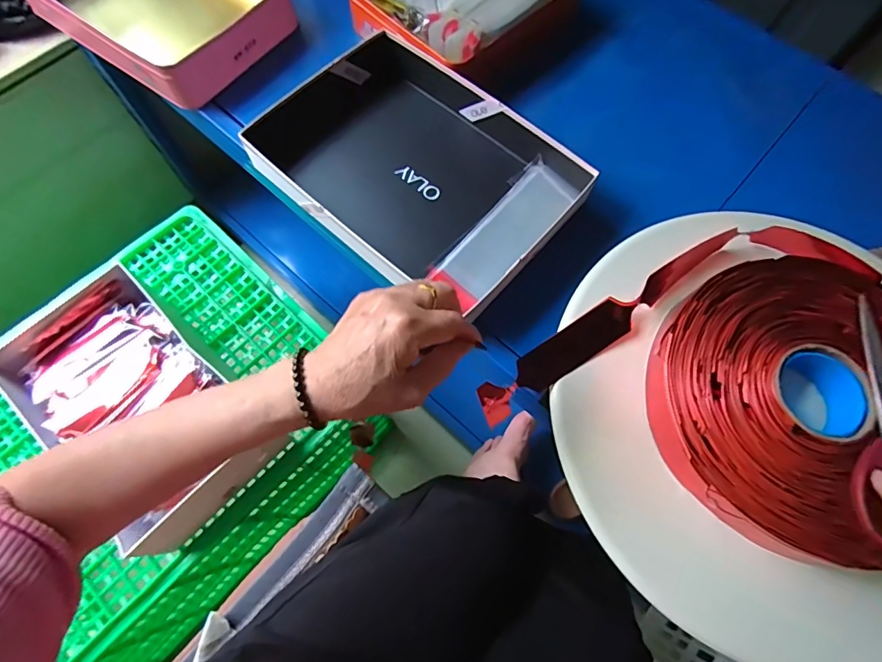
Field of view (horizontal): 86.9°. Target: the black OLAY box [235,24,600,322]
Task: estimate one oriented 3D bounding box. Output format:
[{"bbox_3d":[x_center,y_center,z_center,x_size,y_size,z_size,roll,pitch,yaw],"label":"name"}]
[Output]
[{"bbox_3d":[-0.026,-0.175,0.505,0.305,0.059,0.232,41,74,13],"label":"black OLAY box"}]

